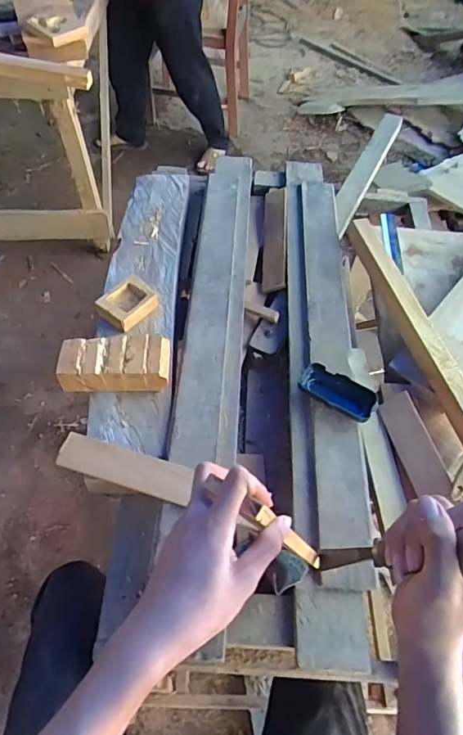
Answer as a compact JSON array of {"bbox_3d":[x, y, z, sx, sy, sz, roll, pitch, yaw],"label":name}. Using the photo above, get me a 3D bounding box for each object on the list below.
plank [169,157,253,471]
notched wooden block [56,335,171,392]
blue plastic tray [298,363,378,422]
[{"bbox_3d":[-0.018,-0.164,0.838,0.092,0.036,0.717,4,57,0],"label":"plank"},{"bbox_3d":[-0.166,-0.005,0.685,0.153,0.042,0.078,-1,55,-4],"label":"notched wooden block"},{"bbox_3d":[0.155,0.037,0.695,0.111,0.027,0.055,31,59,18],"label":"blue plastic tray"}]

